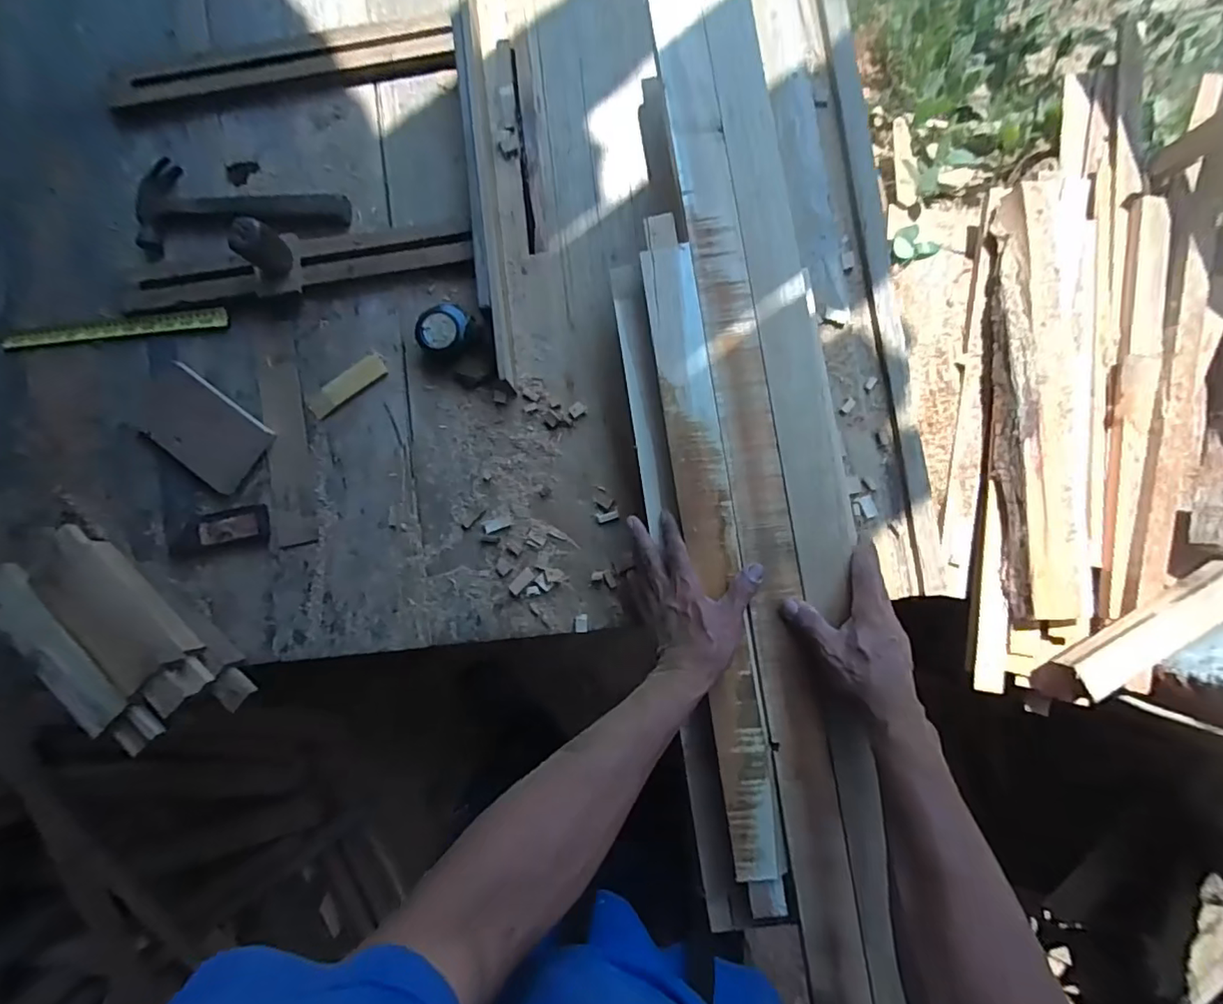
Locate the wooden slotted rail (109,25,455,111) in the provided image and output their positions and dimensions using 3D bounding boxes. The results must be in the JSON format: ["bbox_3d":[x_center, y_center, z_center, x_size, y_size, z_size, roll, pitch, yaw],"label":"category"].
[{"bbox_3d":[-0.428,-0.568,0.701,0.447,0.013,0.067,-6,84,2],"label":"wooden slotted rail"}]

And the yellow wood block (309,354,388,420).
[{"bbox_3d":[-0.320,-0.140,0.661,0.103,0.005,0.030,-36,84,-1],"label":"yellow wood block"}]

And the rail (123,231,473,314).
[{"bbox_3d":[-0.383,-0.287,0.667,0.423,0.020,0.056,-10,84,1],"label":"rail"}]

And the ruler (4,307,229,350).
[{"bbox_3d":[-0.627,-0.218,0.686,0.295,0.005,0.026,-6,84,2],"label":"ruler"}]

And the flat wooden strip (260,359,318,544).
[{"bbox_3d":[-0.388,-0.059,0.658,0.049,0.006,0.220,-10,84,1],"label":"flat wooden strip"}]

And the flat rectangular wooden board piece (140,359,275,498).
[{"bbox_3d":[-0.491,-0.090,0.657,0.156,0.013,0.092,35,87,5],"label":"flat rectangular wooden board piece"}]

